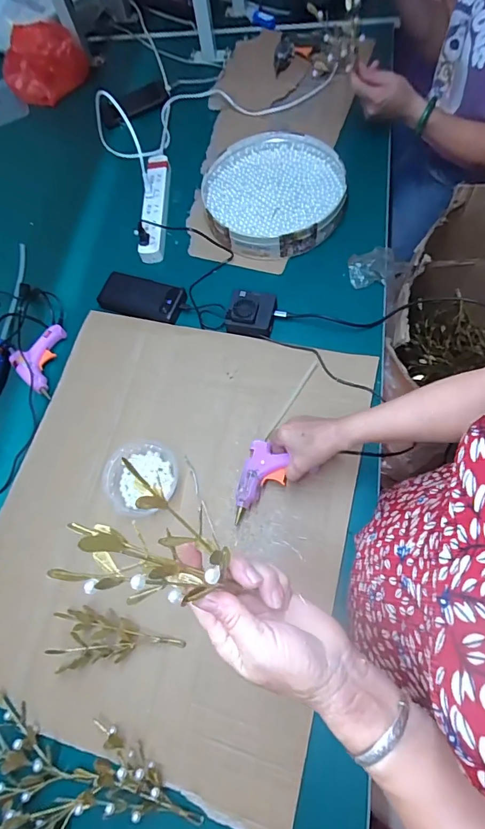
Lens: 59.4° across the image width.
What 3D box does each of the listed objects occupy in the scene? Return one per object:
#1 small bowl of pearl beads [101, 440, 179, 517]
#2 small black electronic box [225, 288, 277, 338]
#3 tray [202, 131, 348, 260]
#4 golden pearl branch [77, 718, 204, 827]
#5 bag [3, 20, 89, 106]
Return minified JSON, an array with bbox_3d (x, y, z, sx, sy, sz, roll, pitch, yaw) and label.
[{"bbox_3d":[-0.154,0.091,0.631,0.112,0.025,0.110,0,68,1],"label":"small bowl of pearl beads"},{"bbox_3d":[0.015,-0.176,0.723,0.078,0.033,0.078,11,69,5],"label":"small black electronic box"},{"bbox_3d":[0.056,-0.443,0.827,0.263,0.054,0.326,-8,68,-2],"label":"tray"},{"bbox_3d":[-0.123,0.428,0.487,0.163,0.050,0.066,20,70,9],"label":"golden pearl branch"},{"bbox_3d":[-0.550,-0.959,1.141,0.227,0.122,0.135,-10,68,-3],"label":"bag"}]

